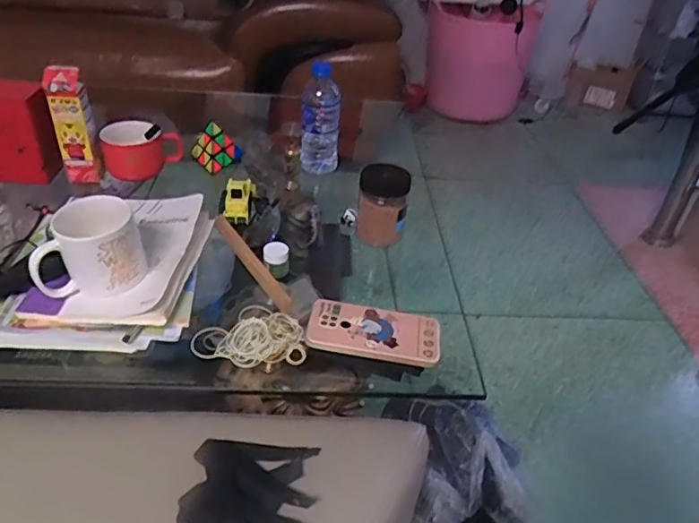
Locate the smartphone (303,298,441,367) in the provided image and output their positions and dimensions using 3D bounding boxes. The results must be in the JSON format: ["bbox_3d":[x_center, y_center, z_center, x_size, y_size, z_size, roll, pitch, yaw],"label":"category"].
[{"bbox_3d":[0.030,0.086,0.707,0.163,0.009,0.079,10,44,2],"label":"smartphone"}]

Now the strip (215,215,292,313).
[{"bbox_3d":[-0.146,-0.001,0.838,0.012,0.037,0.248,-19,42,-28],"label":"strip"}]

